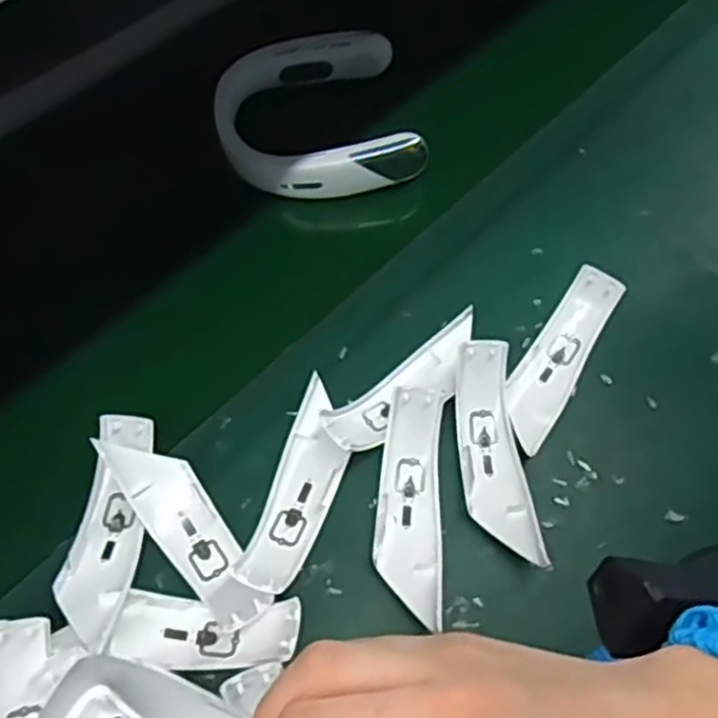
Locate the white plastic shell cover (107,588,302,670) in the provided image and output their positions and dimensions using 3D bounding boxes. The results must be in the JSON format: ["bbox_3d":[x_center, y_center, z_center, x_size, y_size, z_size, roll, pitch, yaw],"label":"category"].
[{"bbox_3d":[-0.108,0.192,0.517,0.142,0.044,0.052,-3,59,16],"label":"white plastic shell cover"}]

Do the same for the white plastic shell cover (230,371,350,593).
[{"bbox_3d":[-0.043,0.097,0.574,0.053,0.042,0.180,16,61,7],"label":"white plastic shell cover"}]

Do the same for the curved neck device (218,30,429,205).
[{"bbox_3d":[-0.047,-0.263,0.779,0.202,0.049,0.198,-10,61,-8],"label":"curved neck device"}]

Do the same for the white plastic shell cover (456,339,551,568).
[{"bbox_3d":[0.111,0.075,0.598,0.051,0.045,0.180,-3,61,-4],"label":"white plastic shell cover"}]

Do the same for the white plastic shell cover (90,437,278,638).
[{"bbox_3d":[-0.131,0.127,0.556,0.049,0.029,0.176,-32,67,-19],"label":"white plastic shell cover"}]

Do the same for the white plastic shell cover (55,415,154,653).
[{"bbox_3d":[-0.188,0.124,0.550,0.049,0.034,0.173,5,60,0],"label":"white plastic shell cover"}]

